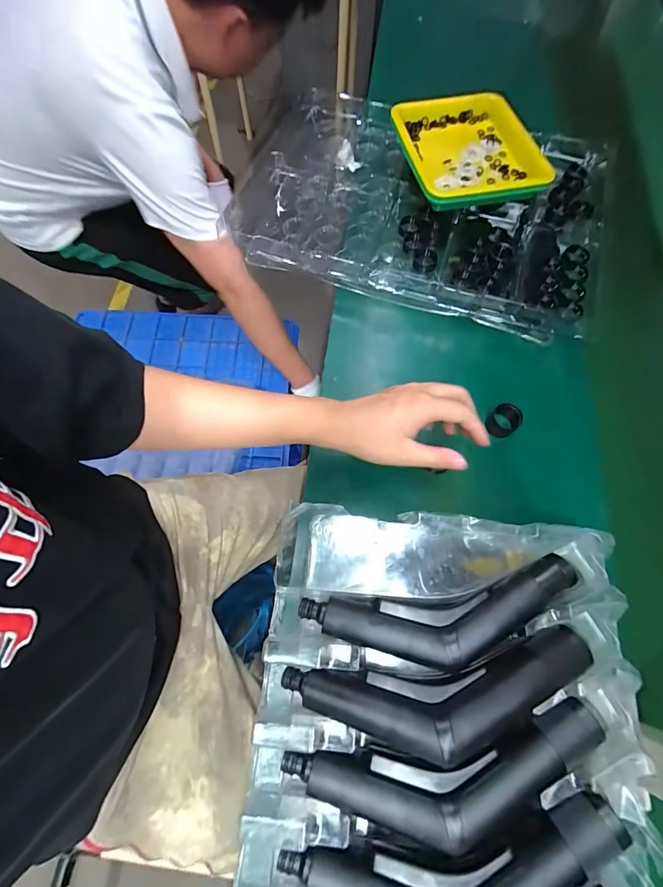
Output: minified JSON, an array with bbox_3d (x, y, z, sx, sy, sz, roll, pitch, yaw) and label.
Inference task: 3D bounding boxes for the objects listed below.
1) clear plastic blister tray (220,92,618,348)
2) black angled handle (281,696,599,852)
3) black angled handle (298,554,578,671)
[{"bbox_3d":[0.126,-0.362,0.564,0.514,0.056,0.359,18,70,5],"label":"clear plastic blister tray"},{"bbox_3d":[0.082,0.237,0.265,0.222,0.031,0.063,-10,70,-5],"label":"black angled handle"},{"bbox_3d":[0.090,0.141,0.301,0.218,0.027,0.062,-8,70,-5],"label":"black angled handle"}]

